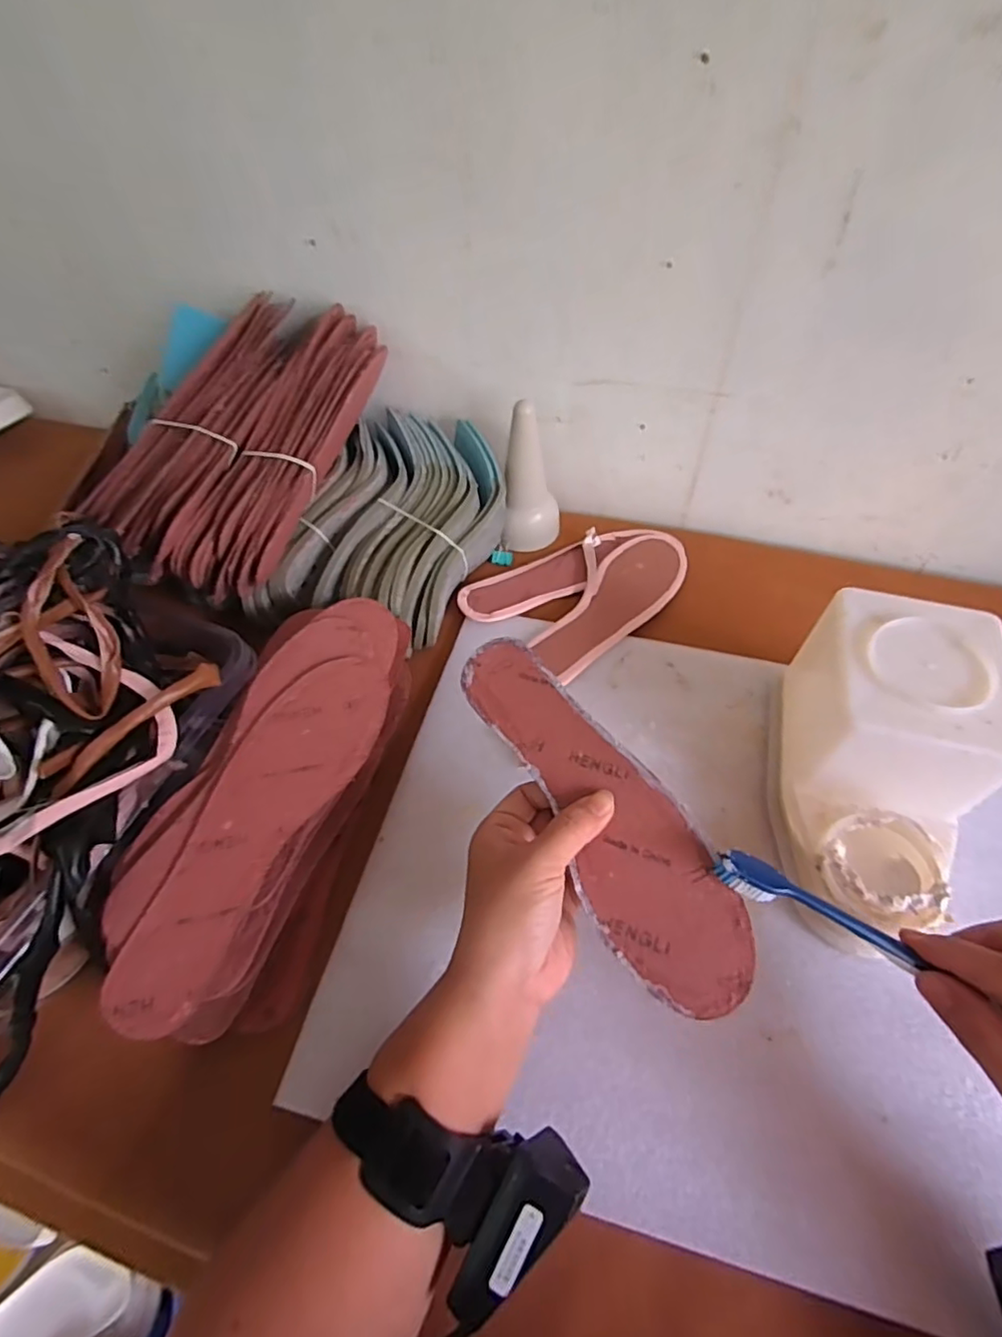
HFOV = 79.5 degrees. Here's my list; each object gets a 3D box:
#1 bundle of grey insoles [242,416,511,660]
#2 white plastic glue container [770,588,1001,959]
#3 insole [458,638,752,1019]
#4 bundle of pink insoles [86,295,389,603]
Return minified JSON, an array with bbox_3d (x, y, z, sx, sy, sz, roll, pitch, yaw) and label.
[{"bbox_3d":[-0.093,-0.122,0.536,0.153,0.075,0.220,19,55,14],"label":"bundle of grey insoles"},{"bbox_3d":[0.245,0.062,0.380,0.104,0.112,0.197,11,53,9],"label":"white plastic glue container"},{"bbox_3d":[0.051,0.068,0.323,0.064,0.004,0.220,-31,63,-1],"label":"insole"},{"bbox_3d":[-0.202,-0.194,0.507,0.130,0.097,0.285,17,69,13],"label":"bundle of pink insoles"}]

